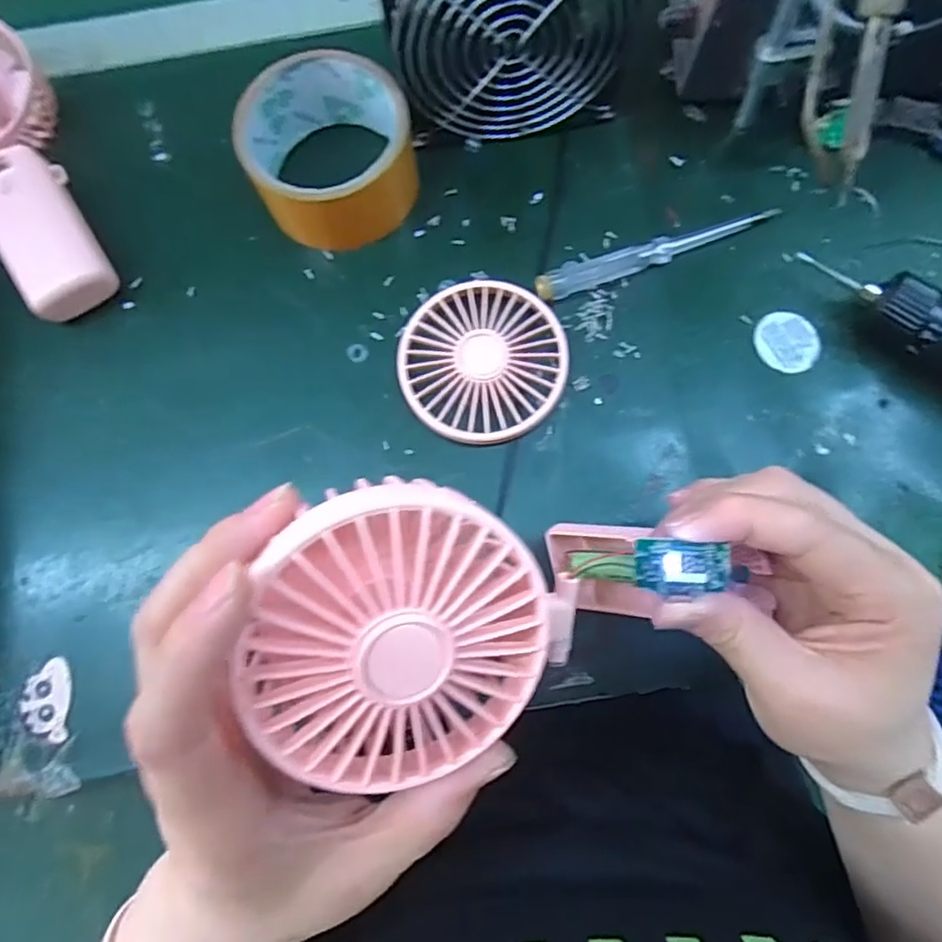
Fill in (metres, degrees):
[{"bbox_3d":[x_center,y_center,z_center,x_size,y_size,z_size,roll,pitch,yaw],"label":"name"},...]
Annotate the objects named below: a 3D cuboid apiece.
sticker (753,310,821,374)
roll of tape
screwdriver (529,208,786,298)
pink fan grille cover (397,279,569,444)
[{"bbox_3d":[0.170,-0.070,0.319,0.034,0.004,0.034,0,79,2],"label":"sticker"},{"bbox_3d":[-0.077,-0.176,0.327,0.085,0.044,0.089,0,79,2],"label":"roll of tape"},{"bbox_3d":[0.094,-0.118,0.325,0.122,0.014,0.015,-18,79,-1],"label":"screwdriver"},{"bbox_3d":[0.006,-0.059,0.319,0.086,0.015,0.087,-10,79,1],"label":"pink fan grille cover"}]

